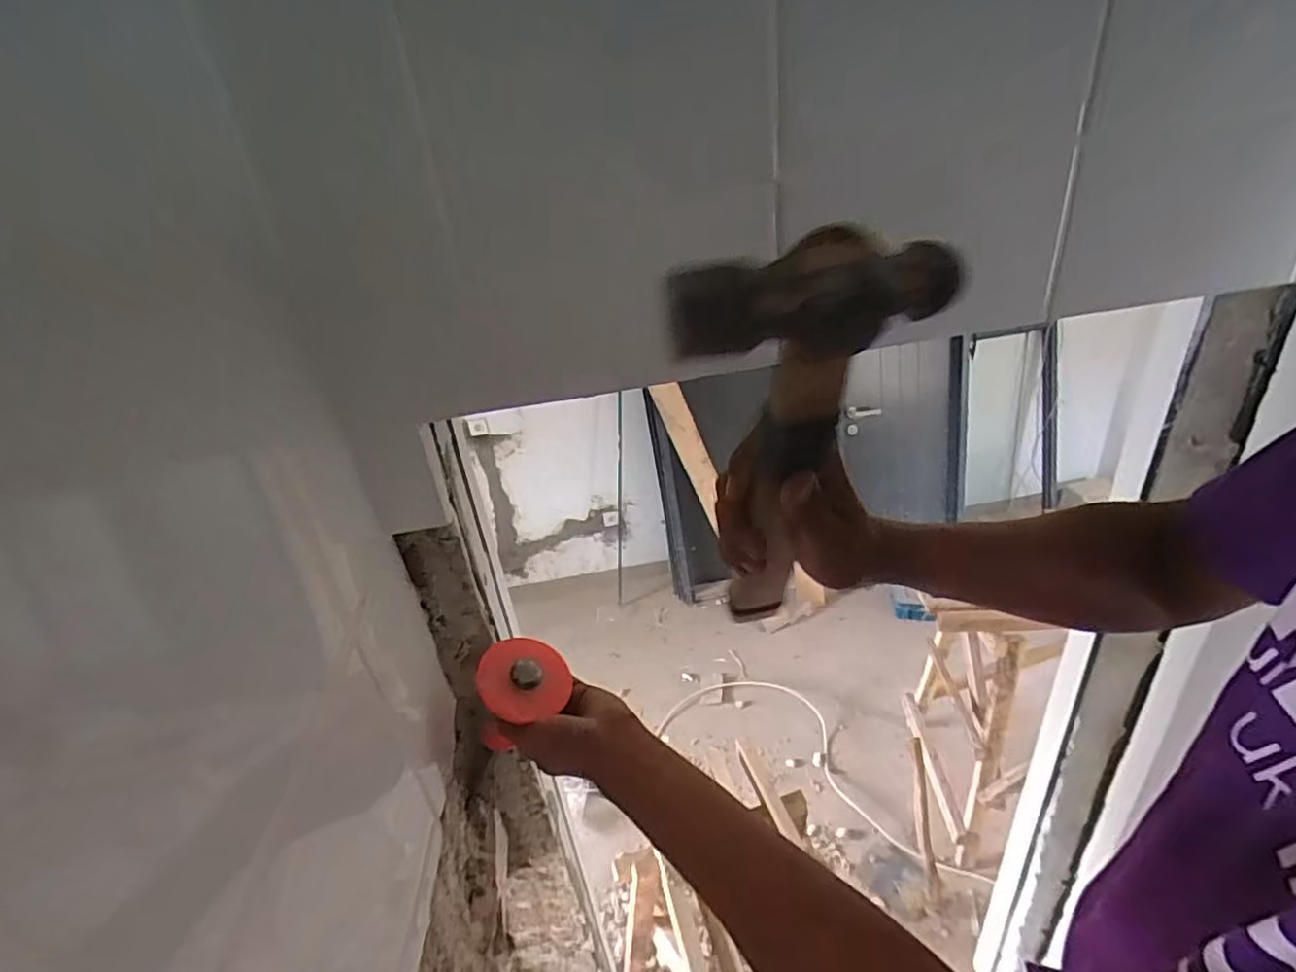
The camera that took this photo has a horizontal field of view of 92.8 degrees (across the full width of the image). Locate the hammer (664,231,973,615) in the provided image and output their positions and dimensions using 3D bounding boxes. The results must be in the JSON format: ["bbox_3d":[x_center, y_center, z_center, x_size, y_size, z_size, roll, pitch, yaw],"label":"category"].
[{"bbox_3d":[0.070,0.000,0.326,0.101,0.281,0.035,3,56,8],"label":"hammer"}]

